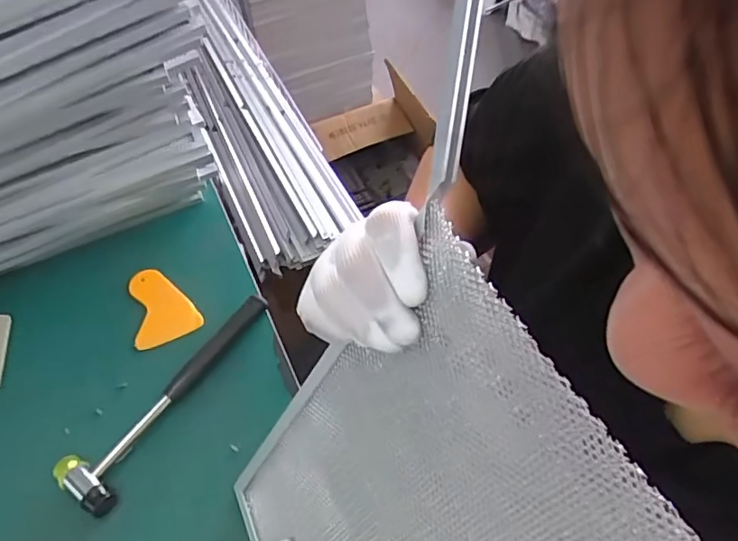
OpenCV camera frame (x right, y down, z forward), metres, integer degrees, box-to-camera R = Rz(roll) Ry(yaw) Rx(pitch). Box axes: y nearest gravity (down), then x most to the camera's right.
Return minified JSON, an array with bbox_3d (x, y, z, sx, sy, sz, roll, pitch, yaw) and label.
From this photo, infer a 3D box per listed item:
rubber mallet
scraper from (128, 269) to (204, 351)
[{"bbox_3d":[-0.188,0.116,0.530,0.059,0.024,0.243,30,64,22],"label":"rubber mallet"},{"bbox_3d":[-0.228,0.035,0.601,0.069,0.005,0.098,-20,57,-8],"label":"scraper"}]

